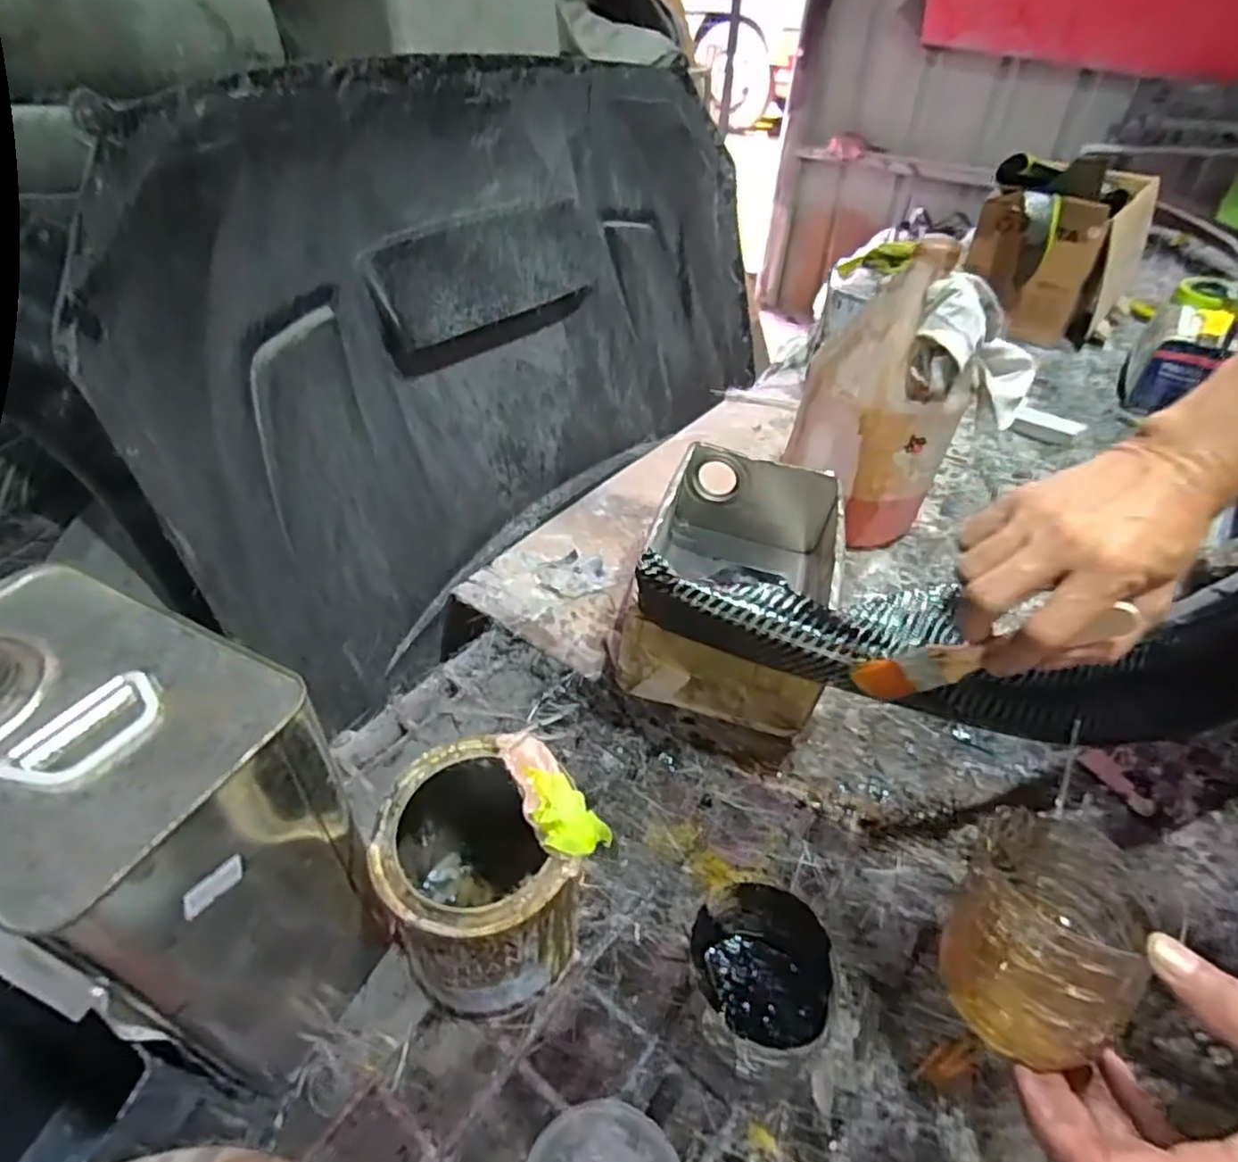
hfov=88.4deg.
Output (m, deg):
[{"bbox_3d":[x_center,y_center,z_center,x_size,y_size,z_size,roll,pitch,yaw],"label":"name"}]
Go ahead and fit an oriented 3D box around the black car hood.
[{"bbox_3d":[-0.212,-0.572,1.417,0.187,0.941,1.674,13,45,33],"label":"black car hood"}]

